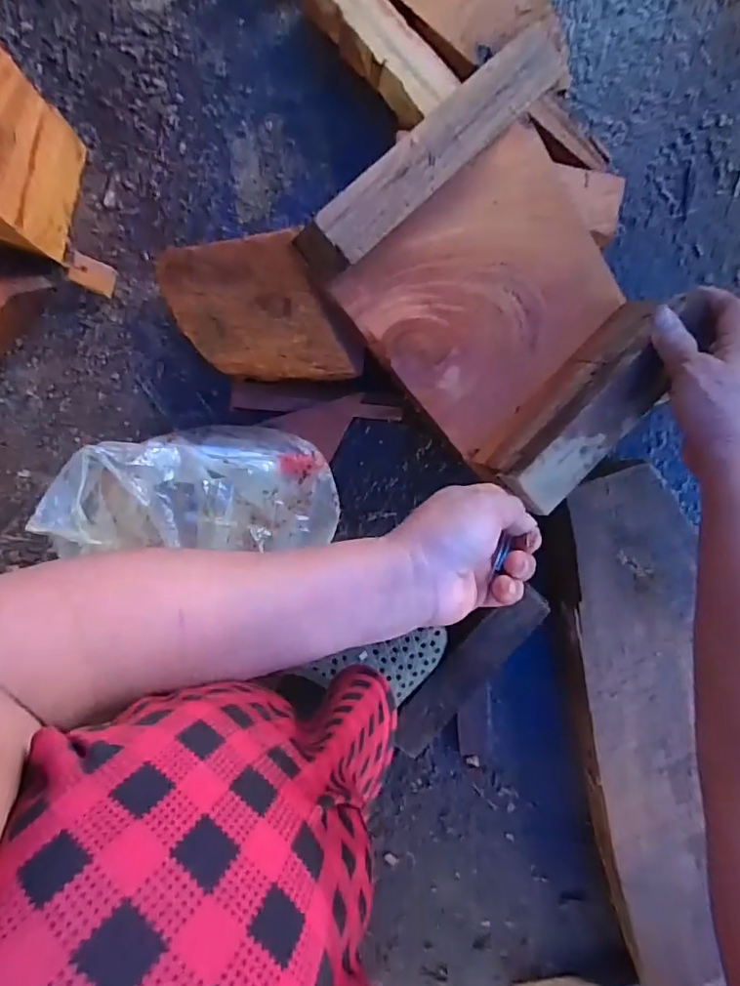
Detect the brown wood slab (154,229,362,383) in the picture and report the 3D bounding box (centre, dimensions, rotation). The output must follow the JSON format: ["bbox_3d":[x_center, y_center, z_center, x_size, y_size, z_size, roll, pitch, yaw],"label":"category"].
[{"bbox_3d":[-0.086,-0.134,0.426,0.164,0.028,0.111,3,116,23],"label":"brown wood slab"}]

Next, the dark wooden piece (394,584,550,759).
[{"bbox_3d":[0.086,0.158,0.492,0.045,0.011,0.182,40,98,-11],"label":"dark wooden piece"}]

